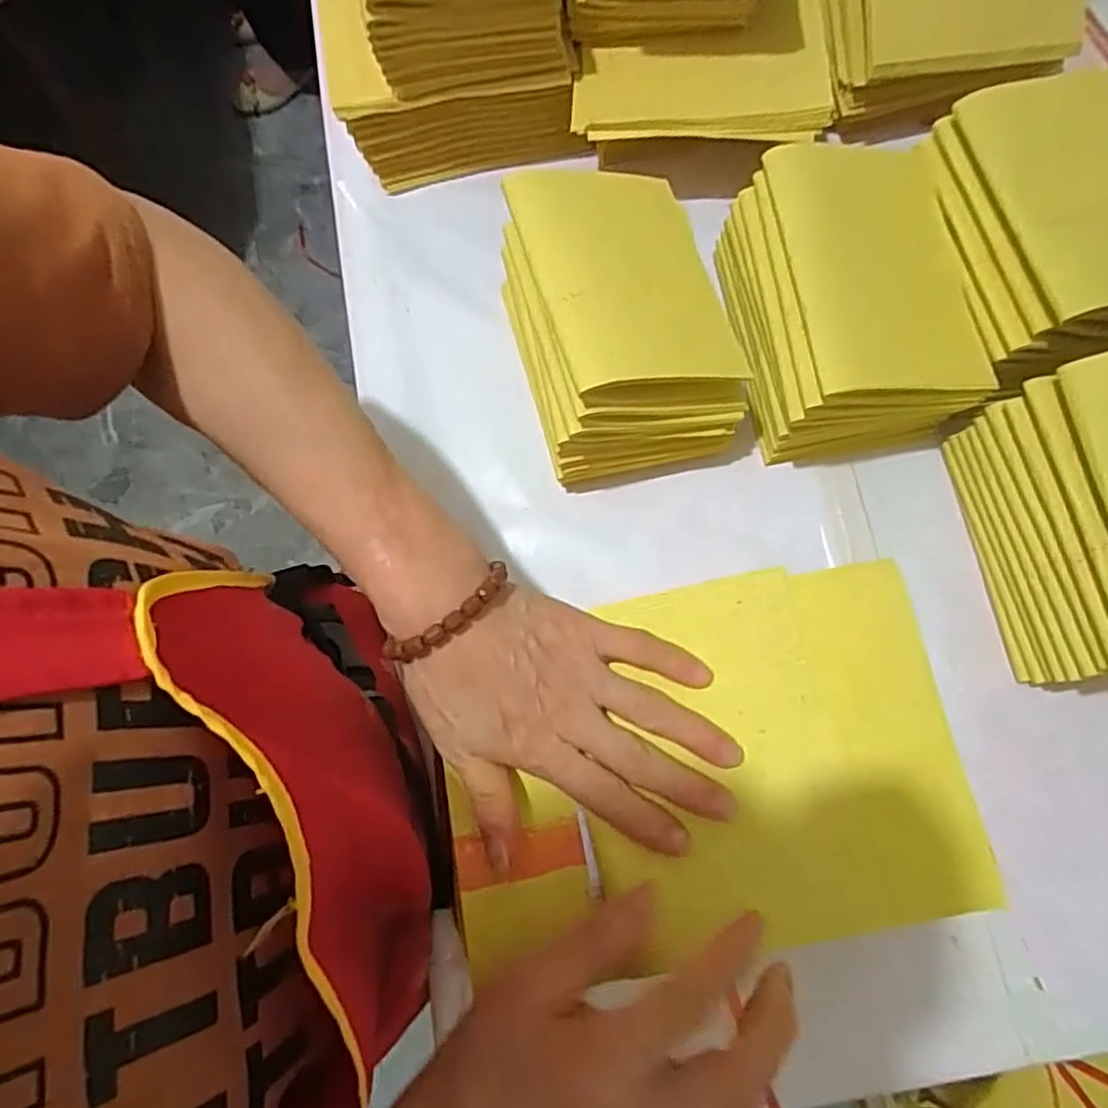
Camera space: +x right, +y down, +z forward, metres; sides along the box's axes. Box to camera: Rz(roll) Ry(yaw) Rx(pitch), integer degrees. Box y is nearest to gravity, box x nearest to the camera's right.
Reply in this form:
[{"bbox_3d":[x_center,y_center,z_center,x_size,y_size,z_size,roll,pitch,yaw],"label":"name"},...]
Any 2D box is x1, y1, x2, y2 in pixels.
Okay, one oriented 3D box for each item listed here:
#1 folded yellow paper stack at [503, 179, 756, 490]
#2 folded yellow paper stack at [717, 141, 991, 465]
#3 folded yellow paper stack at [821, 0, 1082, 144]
[{"bbox_3d":[0.035,-0.145,0.437,0.112,0.109,0.168,-17,77,-2],"label":"folded yellow paper stack"},{"bbox_3d":[0.184,-0.155,0.453,0.129,0.090,0.173,-7,77,0],"label":"folded yellow paper stack"},{"bbox_3d":[0.277,-0.379,0.493,0.170,0.057,0.131,-6,100,-1],"label":"folded yellow paper stack"}]

